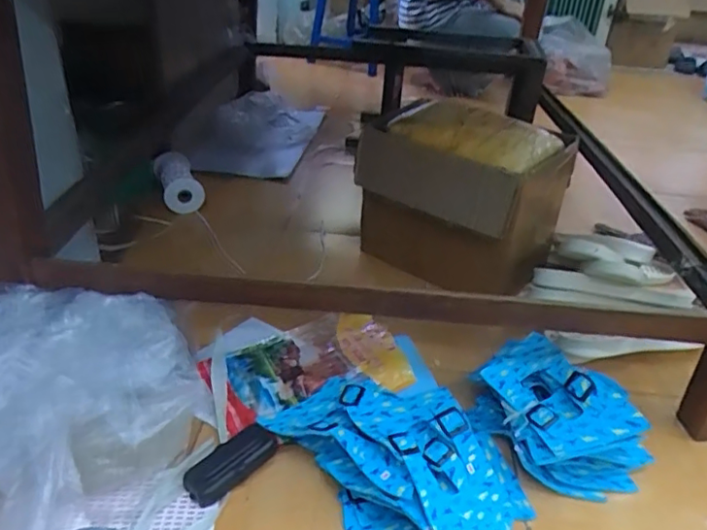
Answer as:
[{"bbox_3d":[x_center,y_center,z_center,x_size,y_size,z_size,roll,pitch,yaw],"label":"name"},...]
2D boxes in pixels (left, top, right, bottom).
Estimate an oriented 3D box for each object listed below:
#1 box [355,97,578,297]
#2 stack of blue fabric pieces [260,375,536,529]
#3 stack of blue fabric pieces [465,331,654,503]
[{"bbox_3d":[0.190,-0.127,1.052,0.294,0.279,0.220,30,39,34],"label":"box"},{"bbox_3d":[0.042,0.222,0.664,0.315,0.080,0.219,17,34,19],"label":"stack of blue fabric pieces"},{"bbox_3d":[0.248,0.182,0.725,0.143,0.112,0.216,-20,39,-34],"label":"stack of blue fabric pieces"}]

